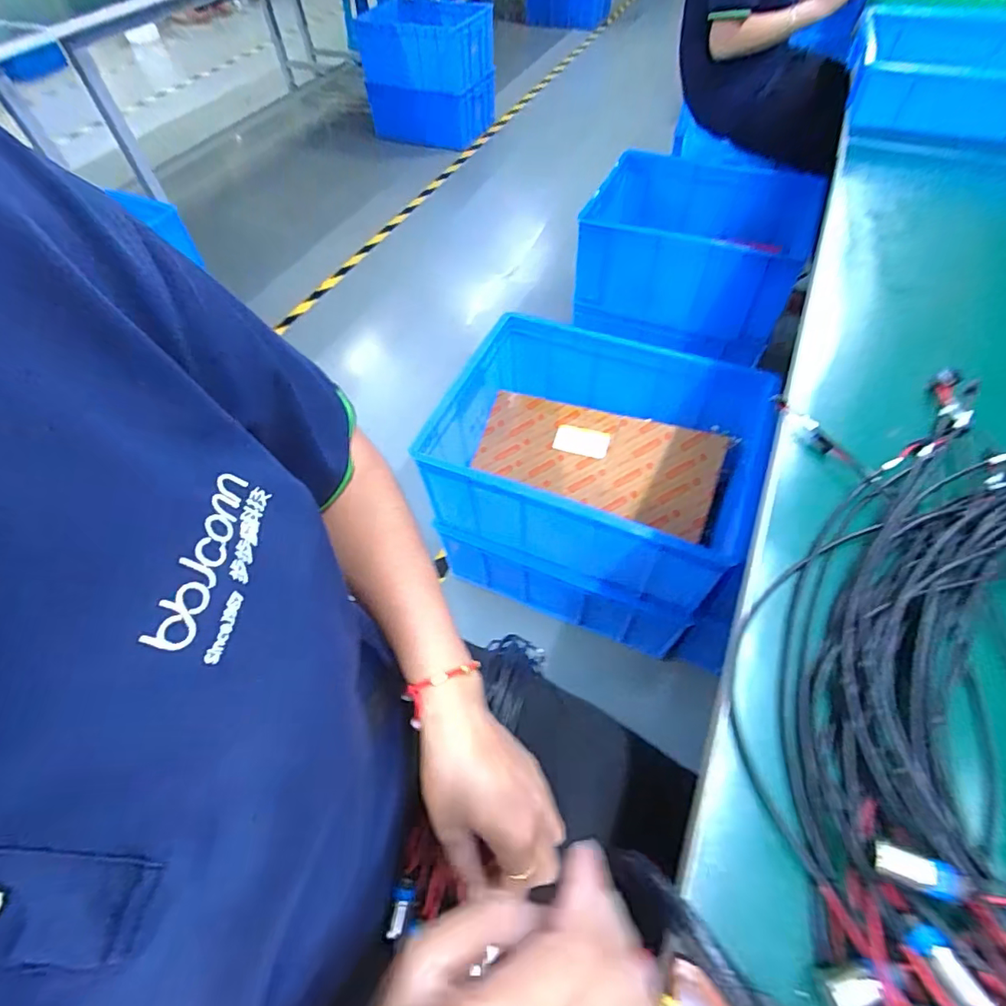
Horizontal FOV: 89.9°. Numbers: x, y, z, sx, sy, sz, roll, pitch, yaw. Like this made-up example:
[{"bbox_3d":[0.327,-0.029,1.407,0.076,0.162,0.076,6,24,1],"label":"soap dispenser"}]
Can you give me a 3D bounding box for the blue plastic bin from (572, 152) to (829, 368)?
[{"bbox_3d":[0.495,-0.687,1.355,0.523,0.255,0.426,18,60,15],"label":"blue plastic bin"}]

